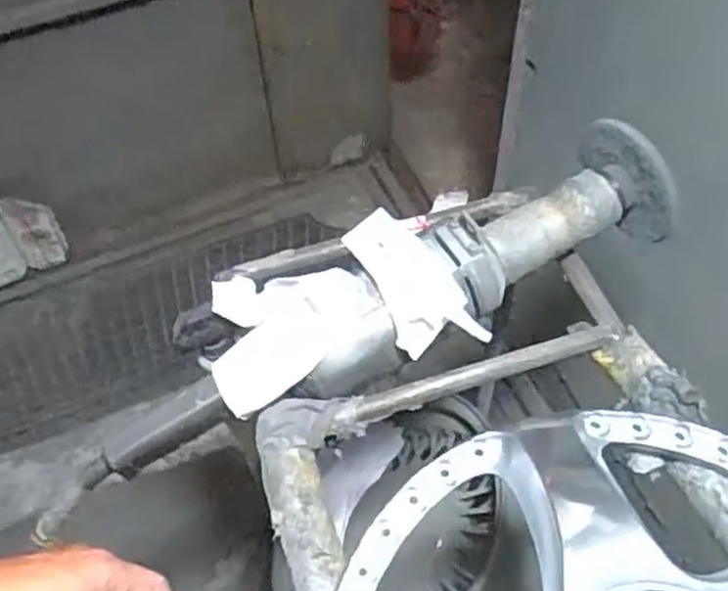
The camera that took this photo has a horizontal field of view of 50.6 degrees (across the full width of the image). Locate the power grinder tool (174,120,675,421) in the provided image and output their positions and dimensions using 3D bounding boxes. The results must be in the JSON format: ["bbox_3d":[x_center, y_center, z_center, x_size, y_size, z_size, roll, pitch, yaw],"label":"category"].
[{"bbox_3d":[0.063,-0.031,0.711,0.471,0.089,0.177,-19,55,-12],"label":"power grinder tool"}]

